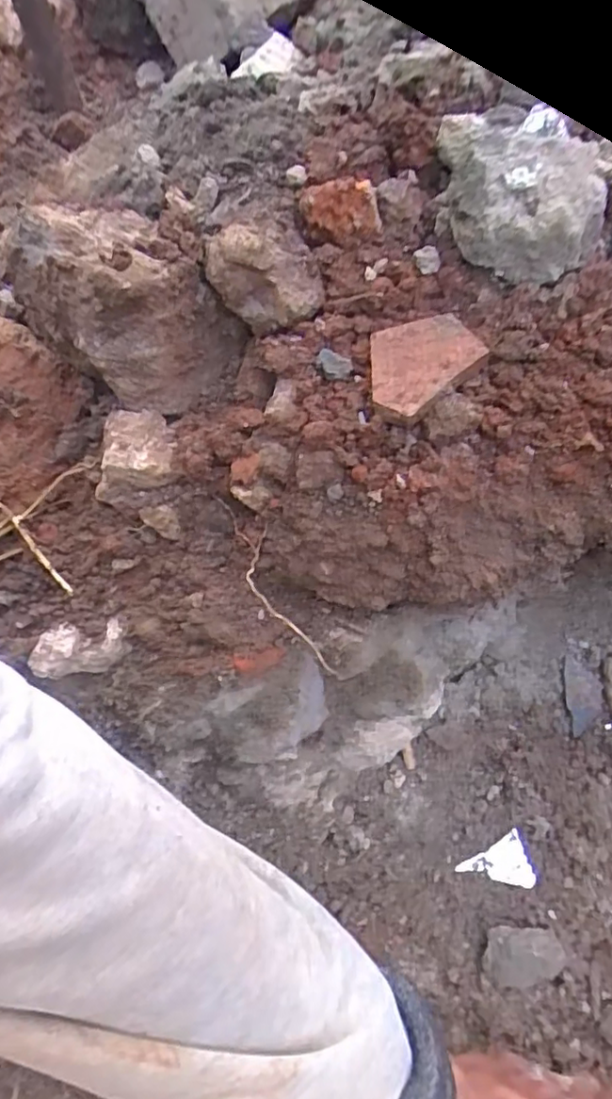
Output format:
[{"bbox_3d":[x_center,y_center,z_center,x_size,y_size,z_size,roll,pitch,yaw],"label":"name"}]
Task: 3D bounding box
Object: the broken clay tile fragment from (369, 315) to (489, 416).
[{"bbox_3d":[0.052,-0.082,0.259,0.047,0.004,0.049,-7,62,12],"label":"broken clay tile fragment"}]

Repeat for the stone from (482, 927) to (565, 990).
[{"bbox_3d":[0.134,0.247,0.362,0.049,0.023,0.027,-2,47,2],"label":"stone"}]

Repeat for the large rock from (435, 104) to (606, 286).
[{"bbox_3d":[0.098,-0.164,0.273,0.073,0.049,0.073,4,47,8],"label":"large rock"}]

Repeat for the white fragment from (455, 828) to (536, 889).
[{"bbox_3d":[0.123,0.206,0.386,0.044,0.004,0.033,-23,82,7],"label":"white fragment"}]

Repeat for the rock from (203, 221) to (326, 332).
[{"bbox_3d":[-0.020,-0.129,0.277,0.053,0.045,0.044,-7,47,-2],"label":"rock"}]

